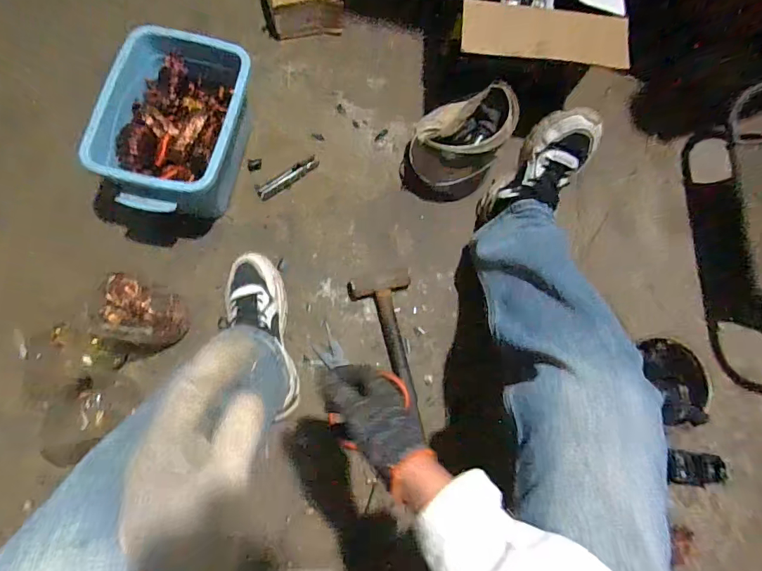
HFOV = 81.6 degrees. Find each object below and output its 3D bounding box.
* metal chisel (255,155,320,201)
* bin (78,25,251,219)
[{"bbox_3d":[-0.171,-0.200,0.816,0.127,0.017,0.031,-36,81,-9],"label":"metal chisel"},{"bbox_3d":[-0.326,-0.247,0.734,0.201,0.159,0.283,10,75,-3],"label":"bin"}]

